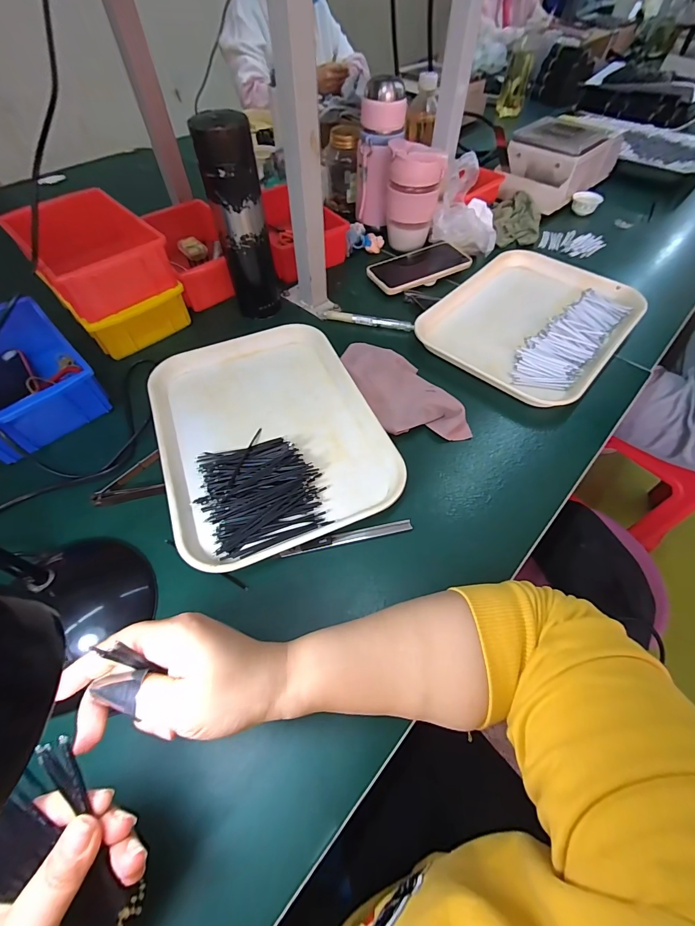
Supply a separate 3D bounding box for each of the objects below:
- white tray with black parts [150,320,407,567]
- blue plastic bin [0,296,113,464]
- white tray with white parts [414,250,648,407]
[{"bbox_3d":[-0.090,-0.042,0.412,0.225,0.026,0.291,-20,61,-12],"label":"white tray with black parts"},{"bbox_3d":[-0.383,-0.102,0.418,0.127,0.056,0.194,-39,65,-23],"label":"blue plastic bin"},{"bbox_3d":[0.260,-0.206,0.519,0.233,0.027,0.292,35,63,20],"label":"white tray with white parts"}]

